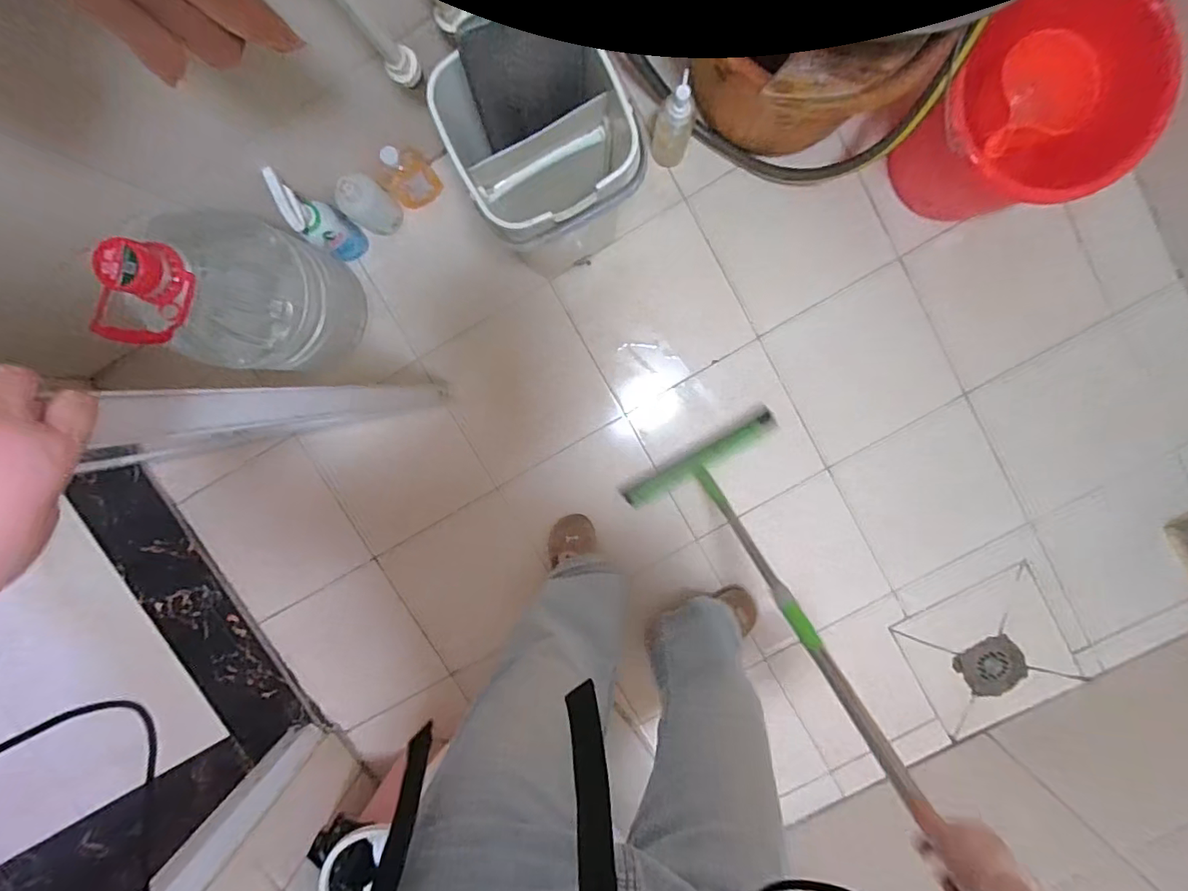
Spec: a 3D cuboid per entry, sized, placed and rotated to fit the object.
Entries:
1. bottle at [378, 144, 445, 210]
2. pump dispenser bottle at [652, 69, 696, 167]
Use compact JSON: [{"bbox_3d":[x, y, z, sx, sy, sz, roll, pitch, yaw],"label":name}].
[{"bbox_3d":[-0.327,-0.474,0.931,0.090,0.172,0.068,-43,96,8],"label":"bottle"},{"bbox_3d":[0.138,-0.539,0.890,0.061,0.195,0.062,0,96,3],"label":"pump dispenser bottle"}]

